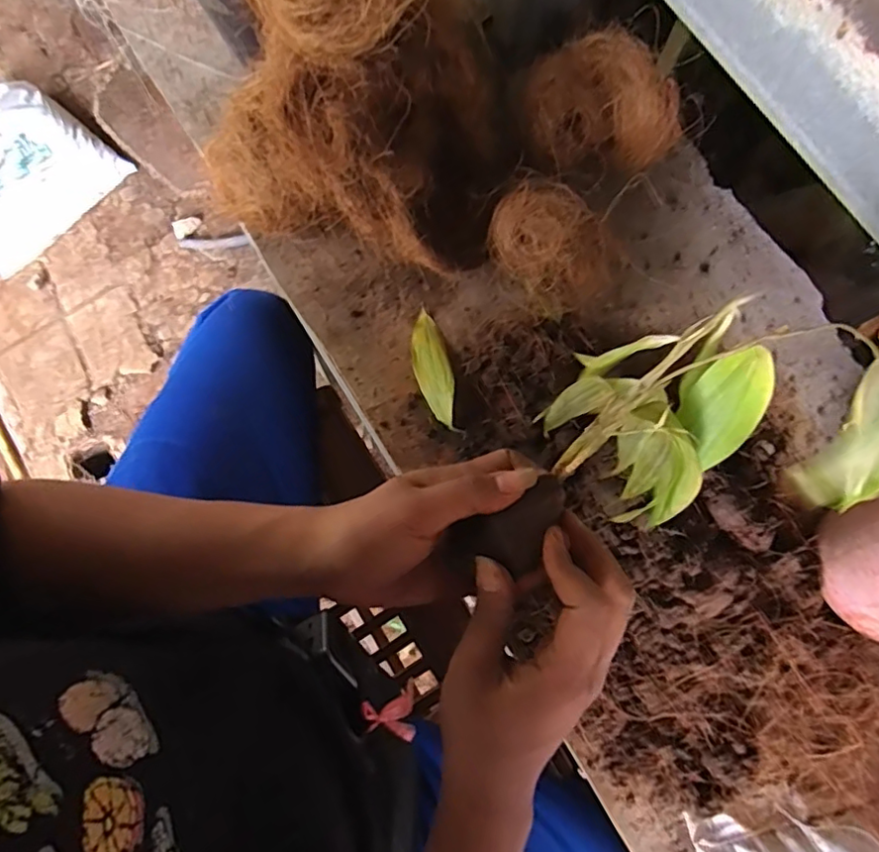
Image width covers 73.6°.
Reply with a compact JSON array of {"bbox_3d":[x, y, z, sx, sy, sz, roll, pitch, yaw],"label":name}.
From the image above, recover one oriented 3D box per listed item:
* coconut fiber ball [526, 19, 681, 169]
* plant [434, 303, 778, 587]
[{"bbox_3d":[0.132,-0.274,0.516,0.122,0.090,0.103,-19,78,-3],"label":"coconut fiber ball"},{"bbox_3d":[0.087,0.020,0.329,0.187,0.076,0.097,-34,79,-6],"label":"plant"}]

